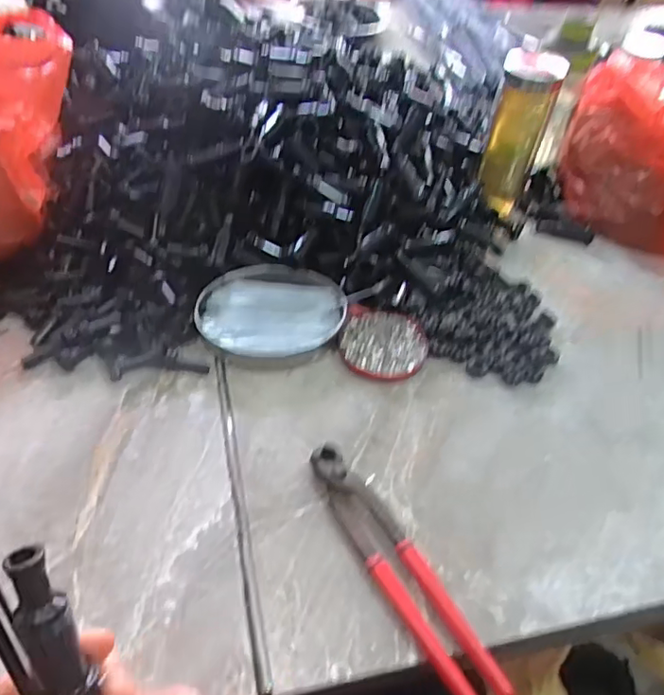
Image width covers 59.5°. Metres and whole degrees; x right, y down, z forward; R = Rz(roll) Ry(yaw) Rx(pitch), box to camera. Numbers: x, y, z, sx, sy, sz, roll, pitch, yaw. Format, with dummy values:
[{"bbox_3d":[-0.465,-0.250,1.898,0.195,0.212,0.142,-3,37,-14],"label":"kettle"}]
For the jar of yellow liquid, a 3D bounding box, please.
[{"bbox_3d":[0.204,-0.233,0.653,0.061,0.177,0.054,19,49,10],"label":"jar of yellow liquid"}]

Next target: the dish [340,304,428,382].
[{"bbox_3d":[0.049,-0.004,0.547,0.078,0.009,0.079,9,48,2],"label":"dish"}]

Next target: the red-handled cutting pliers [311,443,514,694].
[{"bbox_3d":[0.045,0.149,0.402,0.036,0.015,0.199,-21,54,-23],"label":"red-handled cutting pliers"}]

